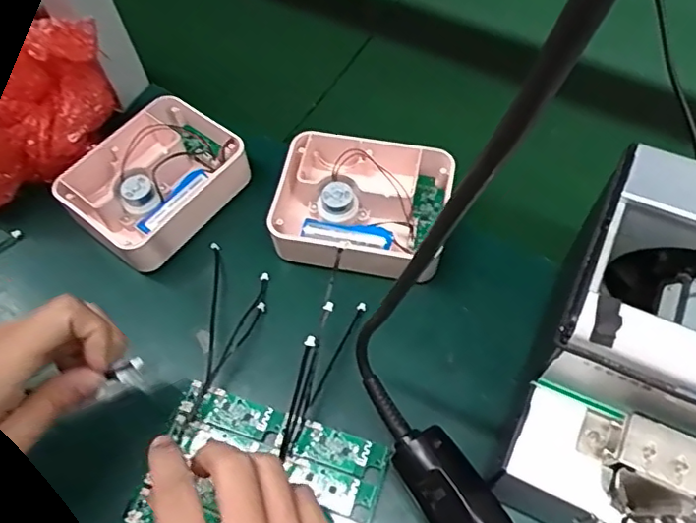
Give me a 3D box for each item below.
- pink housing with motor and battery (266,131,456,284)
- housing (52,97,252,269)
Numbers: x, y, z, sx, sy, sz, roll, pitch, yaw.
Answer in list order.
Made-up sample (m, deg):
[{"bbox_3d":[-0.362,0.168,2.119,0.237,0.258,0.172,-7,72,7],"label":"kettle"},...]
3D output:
[{"bbox_3d":[0.013,-0.042,0.445,0.131,0.041,0.113,6,61,7],"label":"pink housing with motor and battery"},{"bbox_3d":[-0.147,-0.070,0.470,0.102,0.043,0.147,36,68,21],"label":"housing"}]

